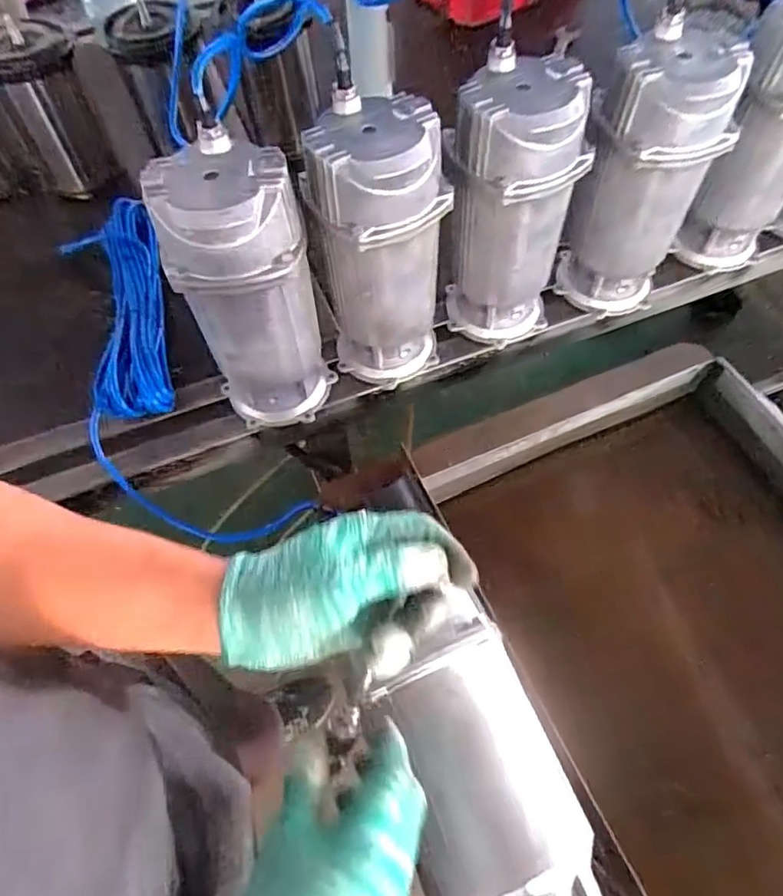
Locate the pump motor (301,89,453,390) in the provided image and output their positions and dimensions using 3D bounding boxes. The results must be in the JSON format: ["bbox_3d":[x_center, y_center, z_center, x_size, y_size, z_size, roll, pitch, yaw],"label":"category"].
[{"bbox_3d":[-0.011,-0.201,0.637,0.129,0.290,0.108,-15,61,-7],"label":"pump motor"}]

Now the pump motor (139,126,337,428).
[{"bbox_3d":[-0.143,-0.147,0.613,0.127,0.292,0.111,-15,61,-7],"label":"pump motor"}]

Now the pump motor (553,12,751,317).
[{"bbox_3d":[0.283,-0.292,0.678,0.129,0.289,0.116,20,63,13],"label":"pump motor"}]

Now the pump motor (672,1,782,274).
[{"bbox_3d":[0.451,-0.363,0.715,0.131,0.289,0.114,29,65,17],"label":"pump motor"}]

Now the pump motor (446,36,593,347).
[{"bbox_3d":[0.129,-0.255,0.662,0.121,0.289,0.119,39,68,21],"label":"pump motor"}]

